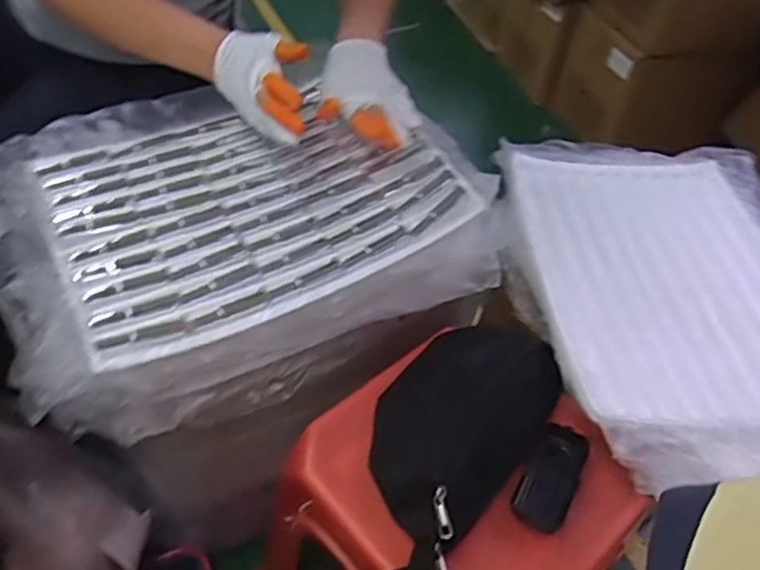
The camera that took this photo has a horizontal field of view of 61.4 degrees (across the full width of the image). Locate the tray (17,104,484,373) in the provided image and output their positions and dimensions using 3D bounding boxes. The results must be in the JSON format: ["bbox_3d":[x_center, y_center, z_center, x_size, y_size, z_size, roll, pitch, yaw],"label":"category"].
[{"bbox_3d":[-0.144,-0.109,0.696,0.398,0.041,0.306,-20,54,-22],"label":"tray"}]

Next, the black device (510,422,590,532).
[{"bbox_3d":[0.169,0.189,0.635,0.053,0.010,0.110,25,51,15],"label":"black device"}]

